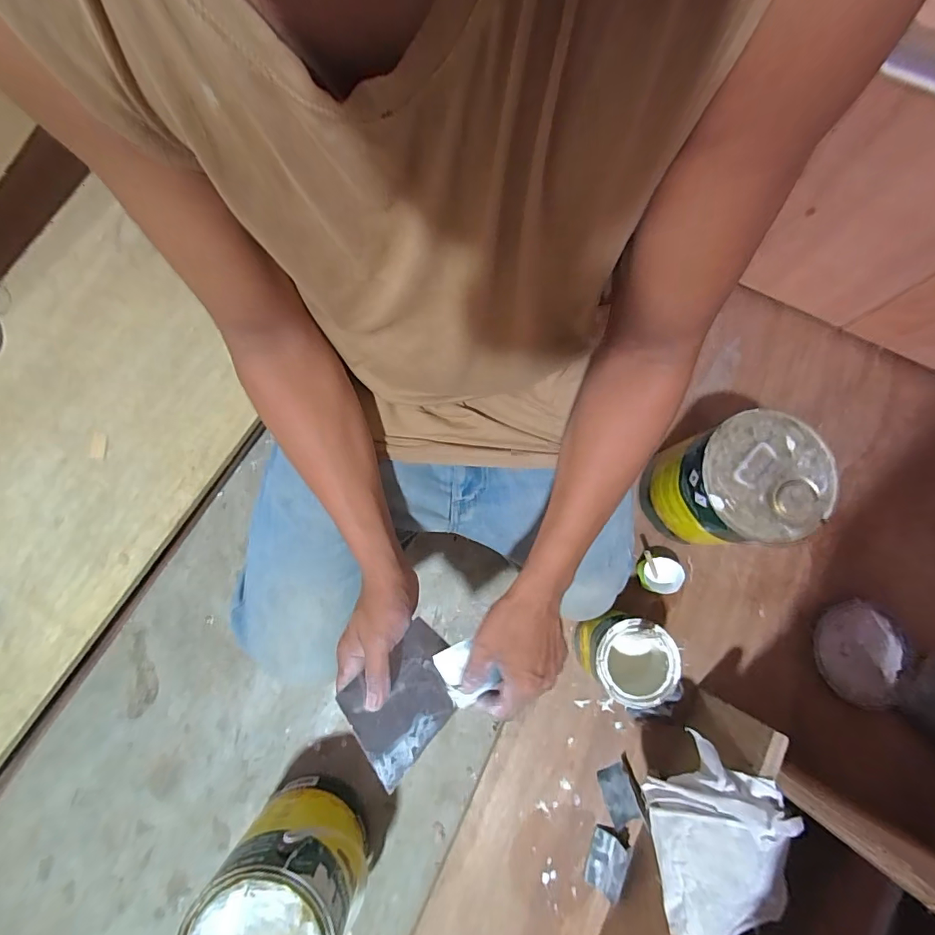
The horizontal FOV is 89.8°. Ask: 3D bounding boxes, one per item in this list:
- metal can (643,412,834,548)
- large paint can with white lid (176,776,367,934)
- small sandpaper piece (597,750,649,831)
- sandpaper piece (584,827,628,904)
[{"bbox_3d":[0.355,0.028,0.660,0.156,0.205,0.150,0,80,-1],"label":"metal can"},{"bbox_3d":[-0.218,0.511,0.584,0.155,0.205,0.155,0,80,-1],"label":"large paint can with white lid"},{"bbox_3d":[0.217,0.462,0.655,0.046,0.040,0.084,-15,80,-4],"label":"small sandpaper piece"},{"bbox_3d":[0.193,0.551,0.653,0.044,0.029,0.073,22,80,3],"label":"sandpaper piece"}]

